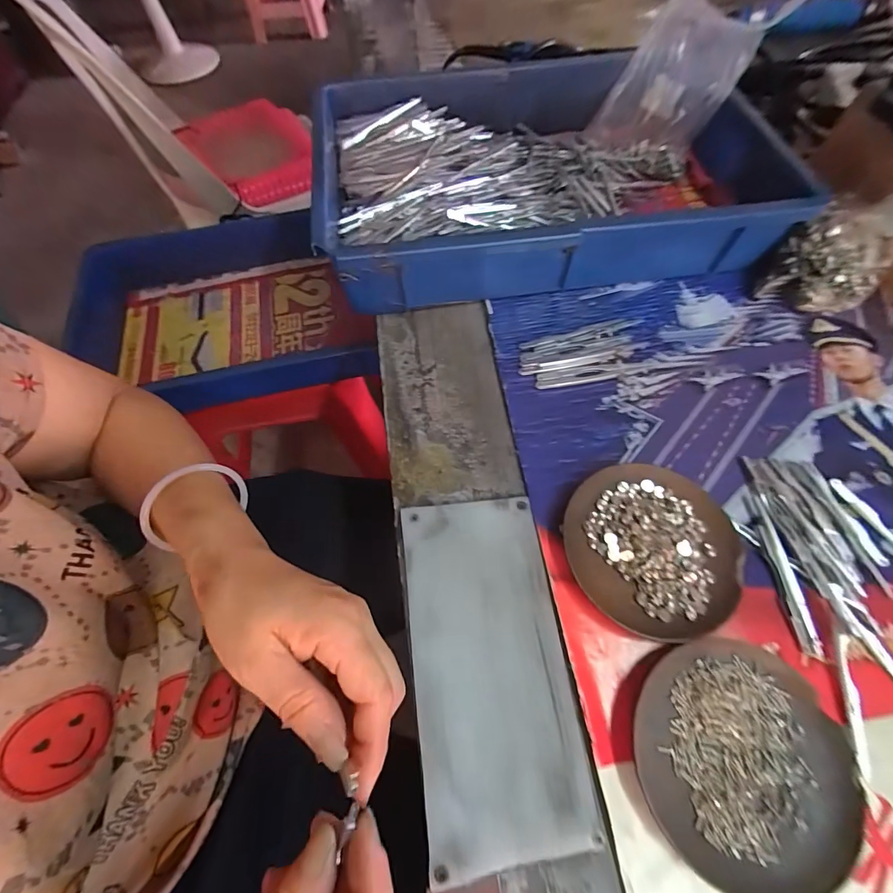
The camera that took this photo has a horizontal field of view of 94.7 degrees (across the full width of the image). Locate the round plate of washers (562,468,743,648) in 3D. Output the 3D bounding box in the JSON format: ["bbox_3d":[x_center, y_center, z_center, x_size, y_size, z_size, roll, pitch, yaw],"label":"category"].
[{"bbox_3d":[0.144,0.068,0.283,0.114,0.016,0.112,-1,64,1],"label":"round plate of washers"}]

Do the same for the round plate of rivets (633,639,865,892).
[{"bbox_3d":[0.166,0.175,0.231,0.111,0.014,0.114,-1,64,1],"label":"round plate of rivets"}]

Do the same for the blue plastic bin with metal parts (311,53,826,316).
[{"bbox_3d":[0.103,-0.283,0.420,0.430,0.076,0.286,-8,64,-3],"label":"blue plastic bin with metal parts"}]

